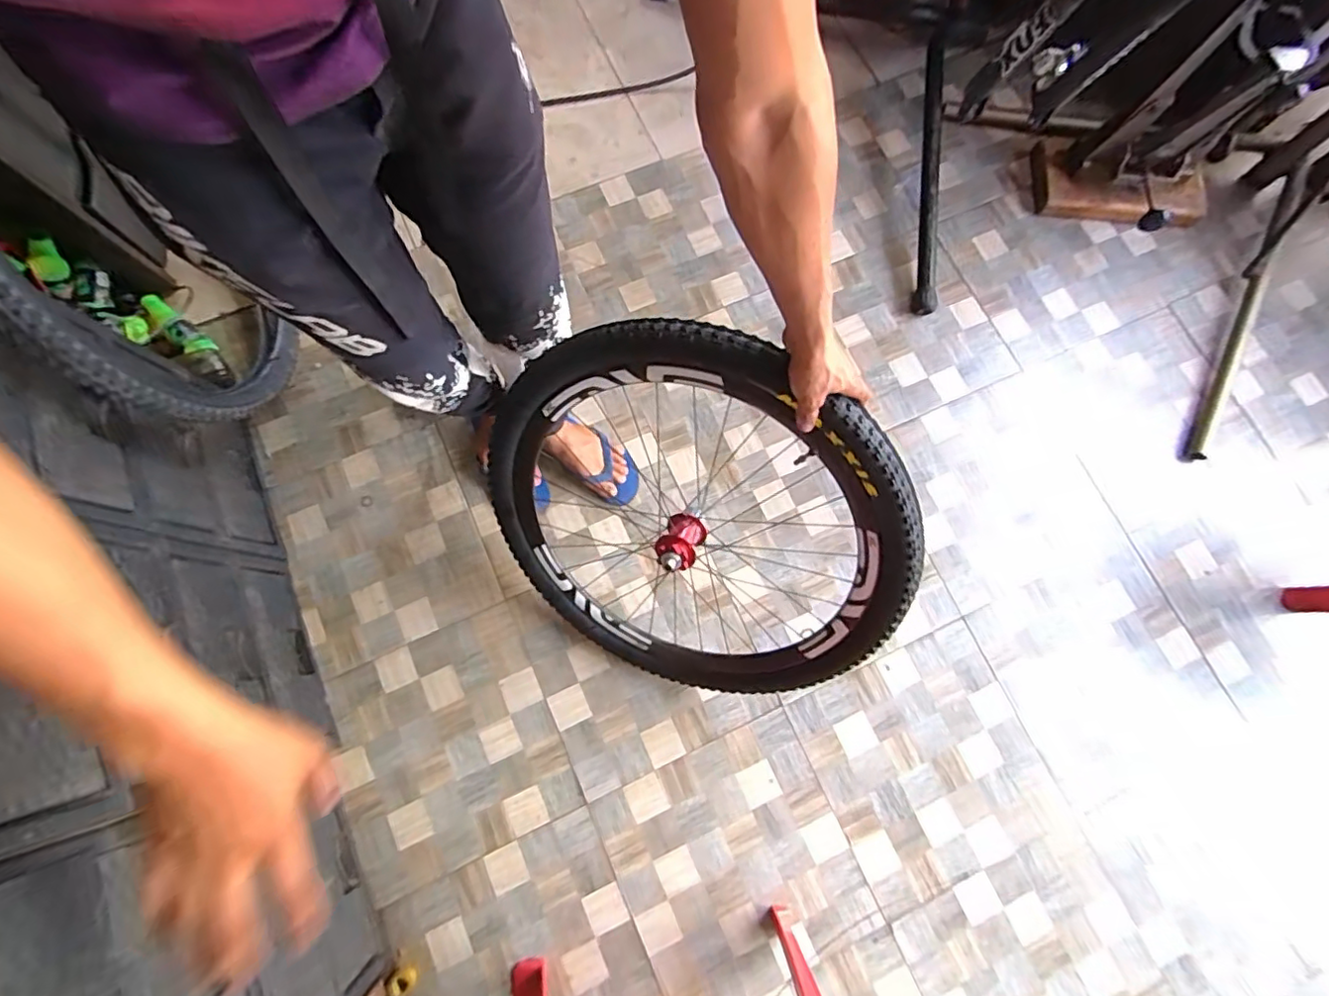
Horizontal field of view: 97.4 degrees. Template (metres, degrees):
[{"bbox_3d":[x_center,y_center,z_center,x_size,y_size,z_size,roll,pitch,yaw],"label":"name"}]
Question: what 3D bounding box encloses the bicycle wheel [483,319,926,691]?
[{"bbox_3d":[0.036,0.029,0.901,0.639,0.120,0.618,12,127,16],"label":"bicycle wheel"}]

